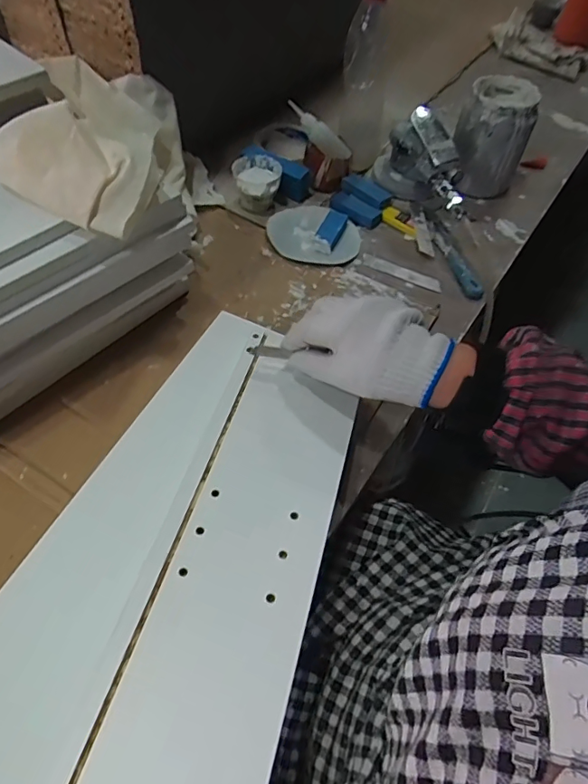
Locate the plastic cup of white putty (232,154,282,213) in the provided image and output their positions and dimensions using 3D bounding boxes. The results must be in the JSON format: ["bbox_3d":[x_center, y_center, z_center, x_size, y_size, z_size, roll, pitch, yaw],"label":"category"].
[{"bbox_3d":[-0.048,-0.264,0.658,0.059,0.048,0.062,2,55,-3],"label":"plastic cup of white putty"}]

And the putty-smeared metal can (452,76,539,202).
[{"bbox_3d":[0.258,-0.330,0.683,0.090,0.117,0.107,25,57,12],"label":"putty-smeared metal can"}]

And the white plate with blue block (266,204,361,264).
[{"bbox_3d":[0.026,-0.200,0.641,0.114,0.010,0.116,2,55,-3],"label":"white plate with blue block"}]

